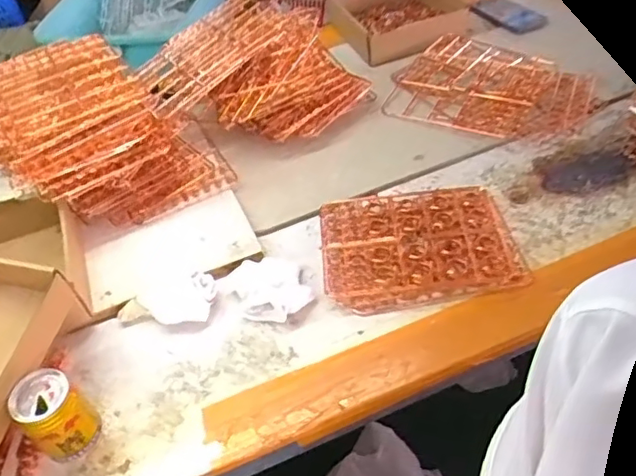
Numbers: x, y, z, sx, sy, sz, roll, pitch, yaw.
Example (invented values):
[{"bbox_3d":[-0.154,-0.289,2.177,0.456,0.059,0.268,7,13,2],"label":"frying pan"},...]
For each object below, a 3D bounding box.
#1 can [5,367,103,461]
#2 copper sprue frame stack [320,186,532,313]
[{"bbox_3d":[-0.275,0.190,0.634,0.063,0.094,0.060,-4,47,4],"label":"can"},{"bbox_3d":[0.130,0.005,0.800,0.245,0.037,0.184,-8,47,0],"label":"copper sprue frame stack"}]

